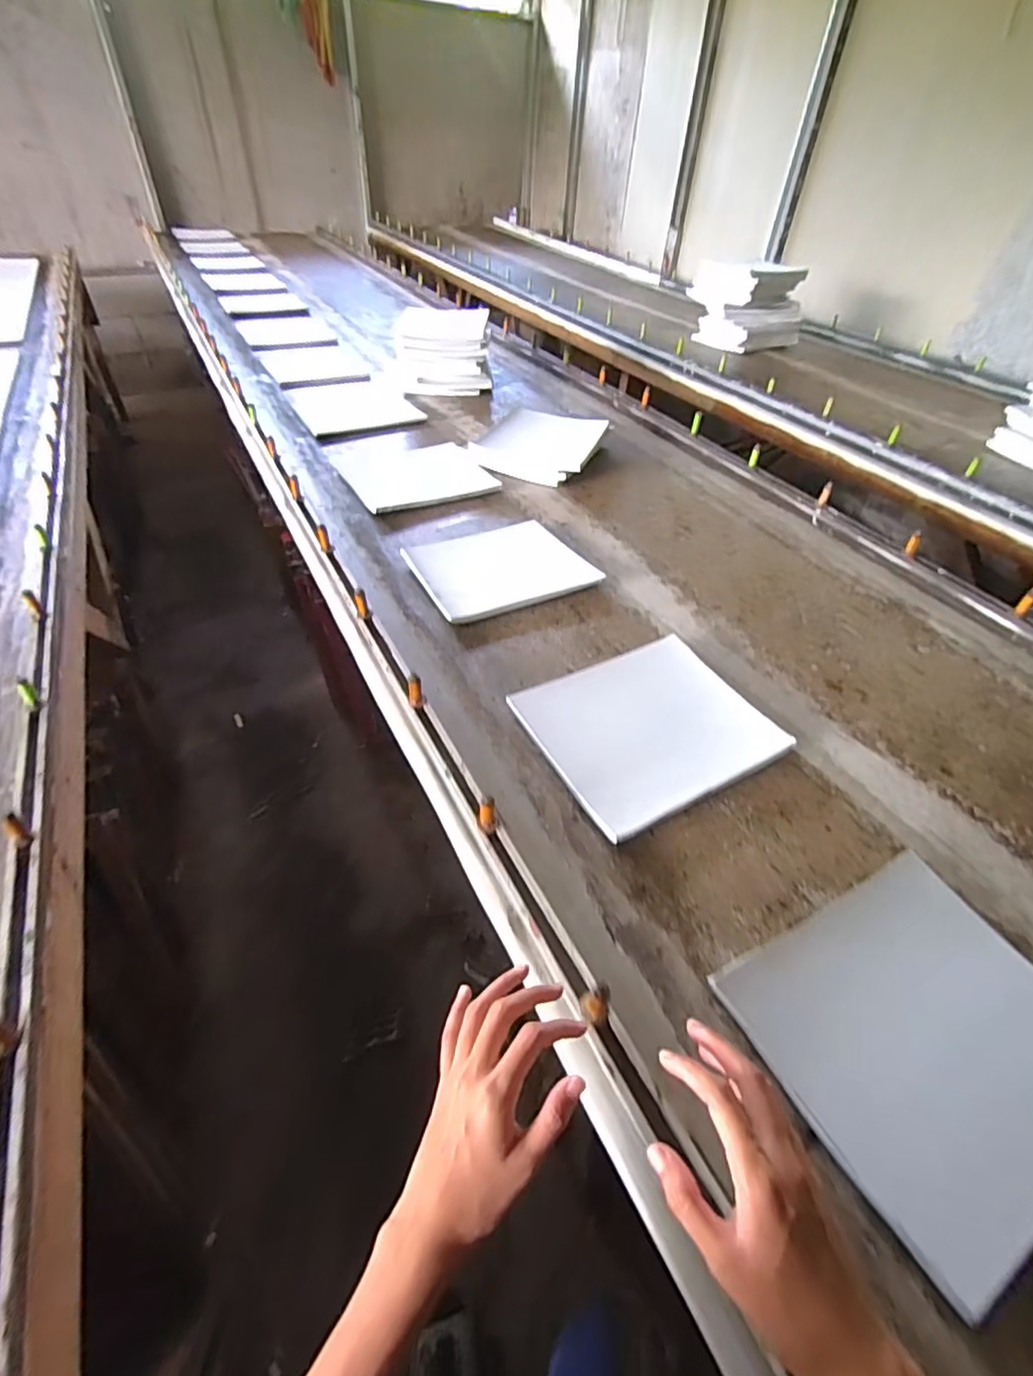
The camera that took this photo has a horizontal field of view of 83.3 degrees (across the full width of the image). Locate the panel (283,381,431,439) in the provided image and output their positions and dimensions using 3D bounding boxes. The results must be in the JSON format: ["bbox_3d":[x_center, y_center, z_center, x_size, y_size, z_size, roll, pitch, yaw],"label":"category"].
[{"bbox_3d":[-0.412,-0.715,1.464,0.265,0.011,0.338,-21,50,-20],"label":"panel"}]

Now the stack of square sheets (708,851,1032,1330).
[{"bbox_3d":[0.338,0.286,0.479,0.260,0.020,0.226,-23,46,-17],"label":"stack of square sheets"}]

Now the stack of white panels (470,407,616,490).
[{"bbox_3d":[0.054,-0.528,1.263,0.246,0.051,0.267,17,48,15],"label":"stack of white panels"}]

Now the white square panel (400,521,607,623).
[{"bbox_3d":[-0.030,-0.200,0.944,0.256,0.017,0.215,-18,47,-19],"label":"white square panel"}]

